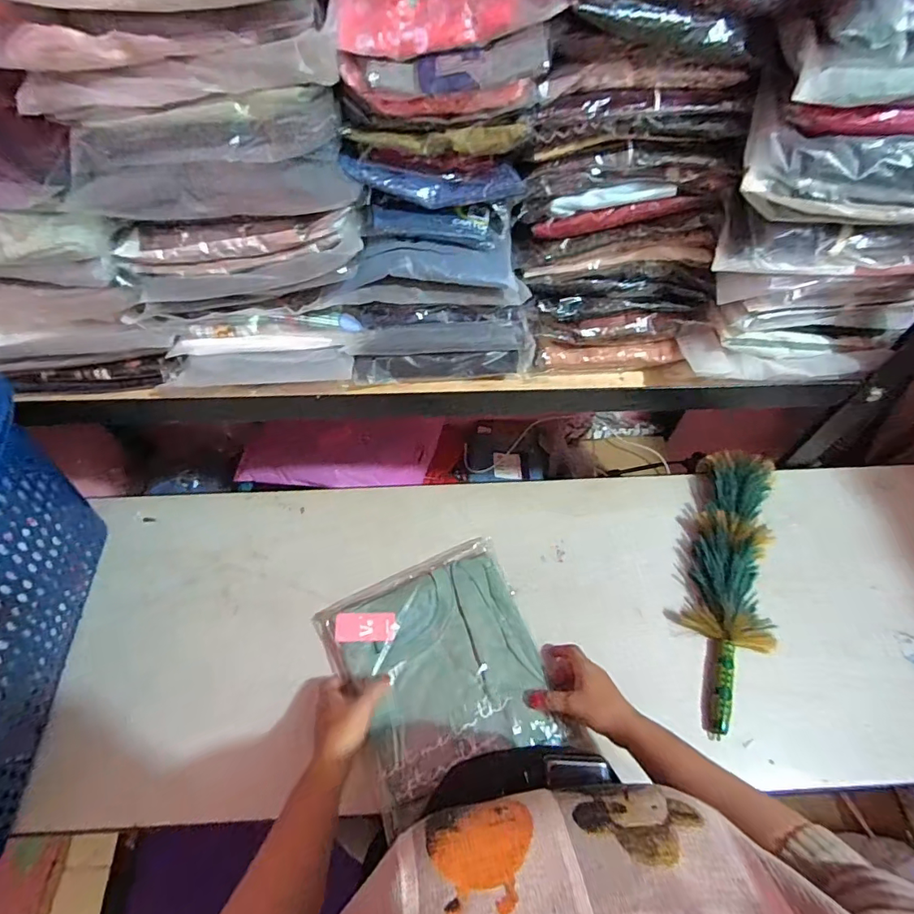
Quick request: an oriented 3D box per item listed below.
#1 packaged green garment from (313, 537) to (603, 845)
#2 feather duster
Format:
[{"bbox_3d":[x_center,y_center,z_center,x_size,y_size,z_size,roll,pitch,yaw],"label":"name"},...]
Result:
[{"bbox_3d":[-0.020,0.276,0.650,0.259,0.037,0.294,-19,59,-12],"label":"packaged green garment"},{"bbox_3d":[0.401,0.172,0.712,0.132,0.061,0.412,21,59,13],"label":"feather duster"}]

